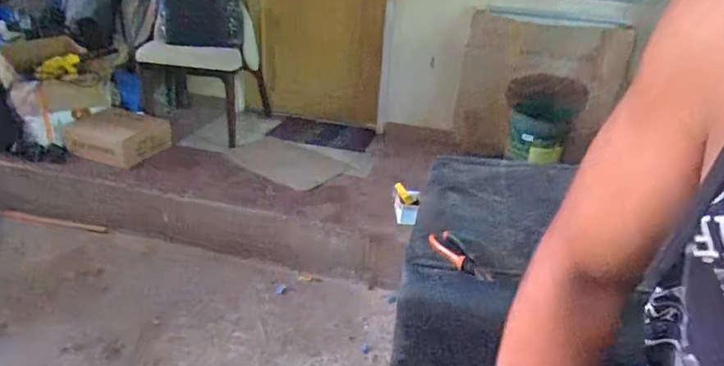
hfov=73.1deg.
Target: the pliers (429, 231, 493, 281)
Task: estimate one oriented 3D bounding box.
[{"bbox_3d":[0.183,0.136,0.939,0.052,0.026,0.157,-8,28,-20],"label":"pliers"}]

